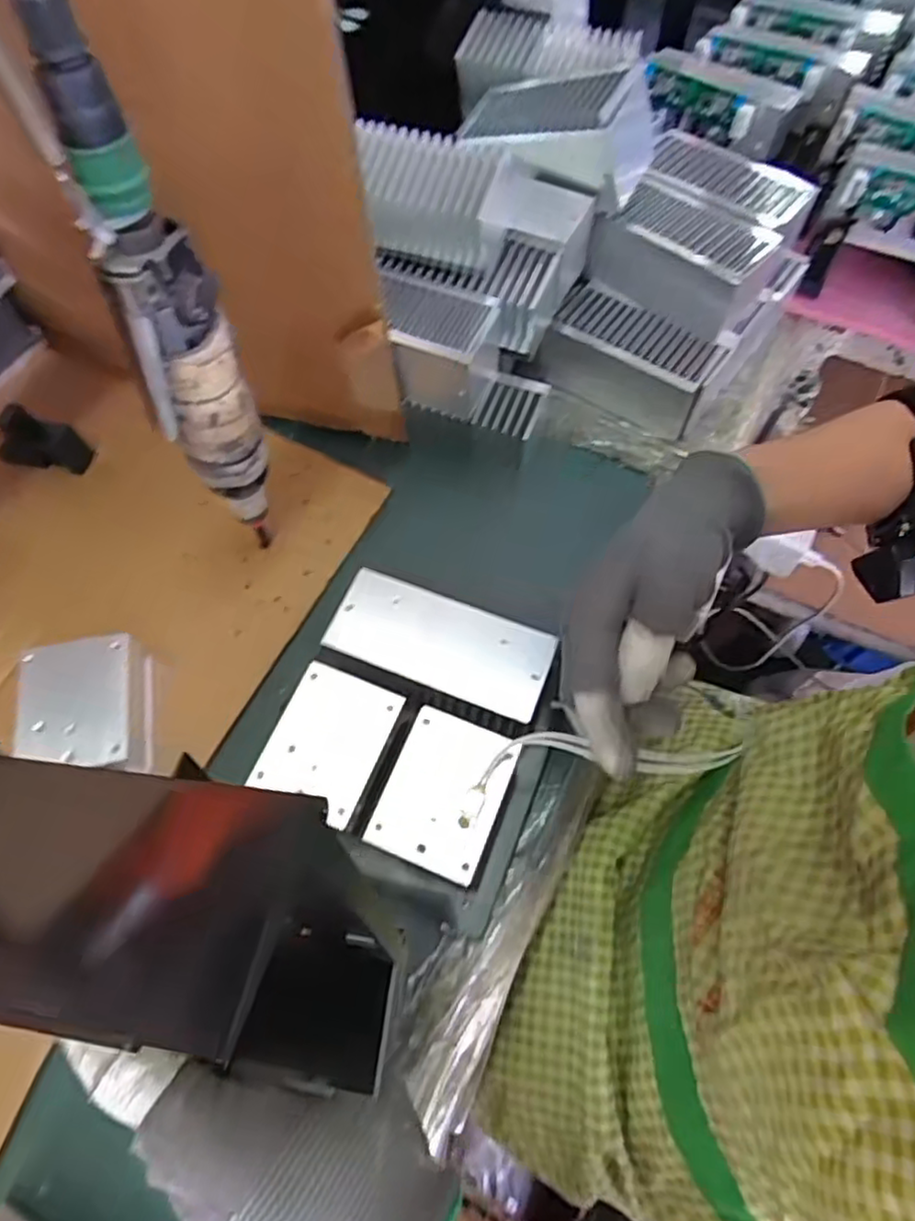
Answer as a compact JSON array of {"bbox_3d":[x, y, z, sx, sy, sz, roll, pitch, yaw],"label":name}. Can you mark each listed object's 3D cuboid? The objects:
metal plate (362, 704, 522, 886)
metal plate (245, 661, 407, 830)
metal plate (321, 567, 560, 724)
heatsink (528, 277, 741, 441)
[{"bbox_3d":[-0.006,0.087,0.321,0.054,0.004,0.071,20,66,10],"label":"metal plate"},{"bbox_3d":[-0.066,0.065,0.334,0.056,0.004,0.069,21,66,11],"label":"metal plate"},{"bbox_3d":[-0.009,0.016,0.354,0.117,0.004,0.052,20,66,10],"label":"metal plate"},{"bbox_3d":[0.124,-0.183,0.478,0.120,0.052,0.059,30,68,14],"label":"heatsink"}]

